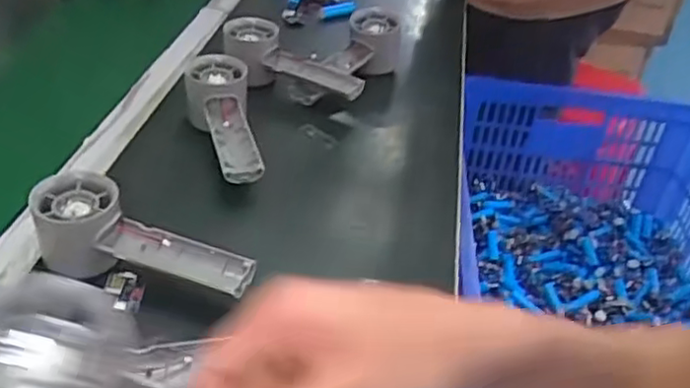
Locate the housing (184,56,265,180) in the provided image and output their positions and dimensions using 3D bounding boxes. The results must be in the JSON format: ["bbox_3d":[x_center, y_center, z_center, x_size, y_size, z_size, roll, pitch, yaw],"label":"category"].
[{"bbox_3d":[-0.110,-0.062,0.609,0.057,0.064,0.151,-5,38,-16],"label":"housing"}]

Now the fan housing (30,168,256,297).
[{"bbox_3d":[-0.141,0.034,0.475,0.156,0.060,0.057,11,36,5],"label":"fan housing"}]

